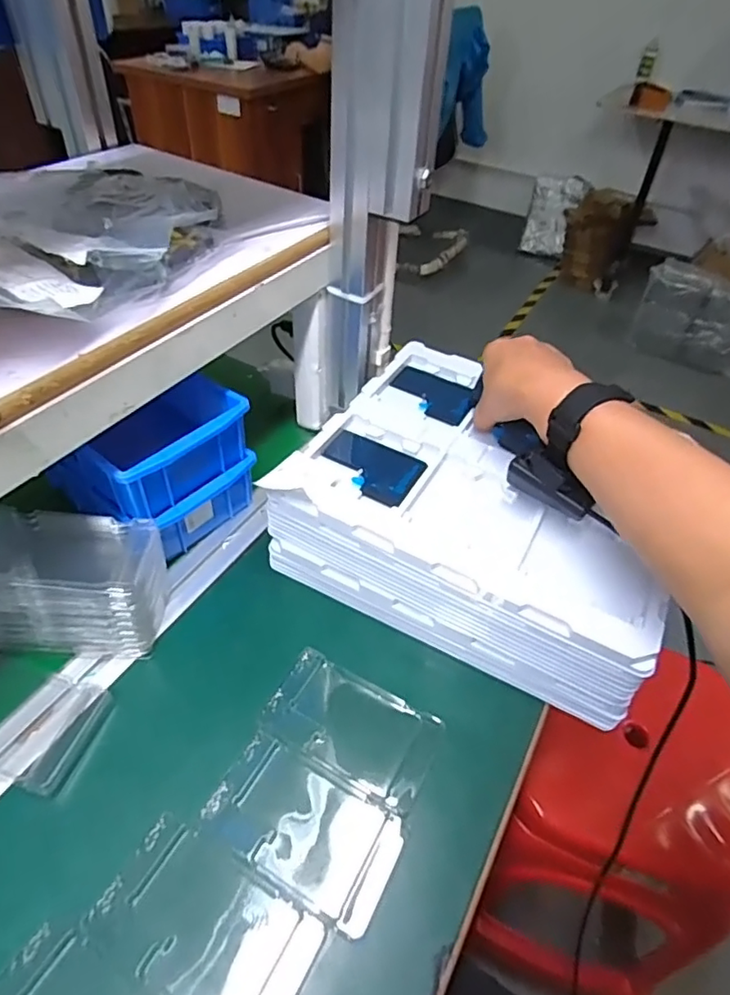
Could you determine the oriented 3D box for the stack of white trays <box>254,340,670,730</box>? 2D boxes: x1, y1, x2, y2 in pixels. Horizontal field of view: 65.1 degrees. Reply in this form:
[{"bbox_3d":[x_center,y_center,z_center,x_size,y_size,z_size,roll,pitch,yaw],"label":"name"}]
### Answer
[{"bbox_3d":[0.115,0.007,0.547,0.321,0.099,0.278,23,48,17],"label":"stack of white trays"}]

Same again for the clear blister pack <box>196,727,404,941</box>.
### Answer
[{"bbox_3d":[-0.040,0.218,0.381,0.122,0.008,0.075,23,48,17],"label":"clear blister pack"}]

